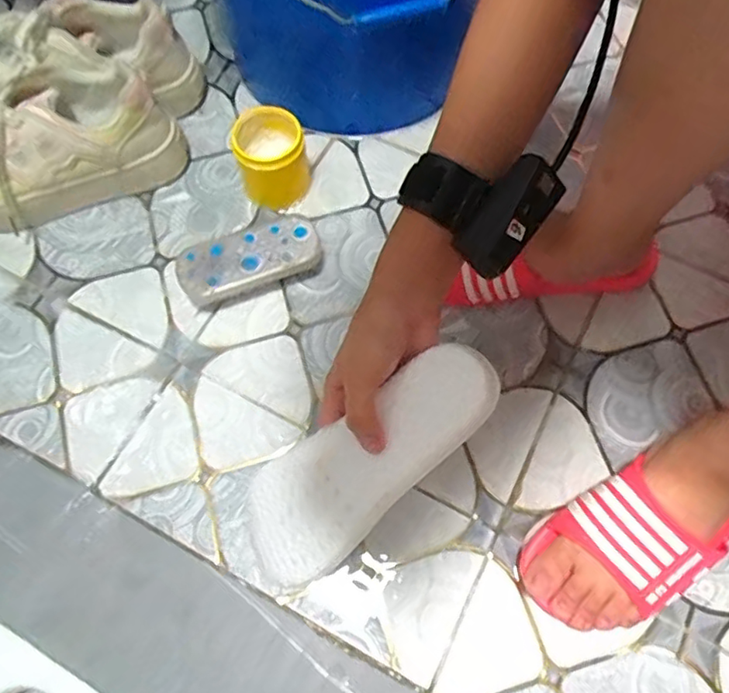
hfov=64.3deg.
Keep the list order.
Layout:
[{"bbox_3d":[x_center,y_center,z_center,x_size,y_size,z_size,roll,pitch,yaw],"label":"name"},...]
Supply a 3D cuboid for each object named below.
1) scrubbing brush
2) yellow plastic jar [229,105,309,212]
[{"bbox_3d":[-0.104,-0.077,0.525,0.122,0.042,0.057,-22,70,-8],"label":"scrubbing brush"},{"bbox_3d":[-0.088,-0.177,0.551,0.064,0.068,0.068,0,68,1],"label":"yellow plastic jar"}]

